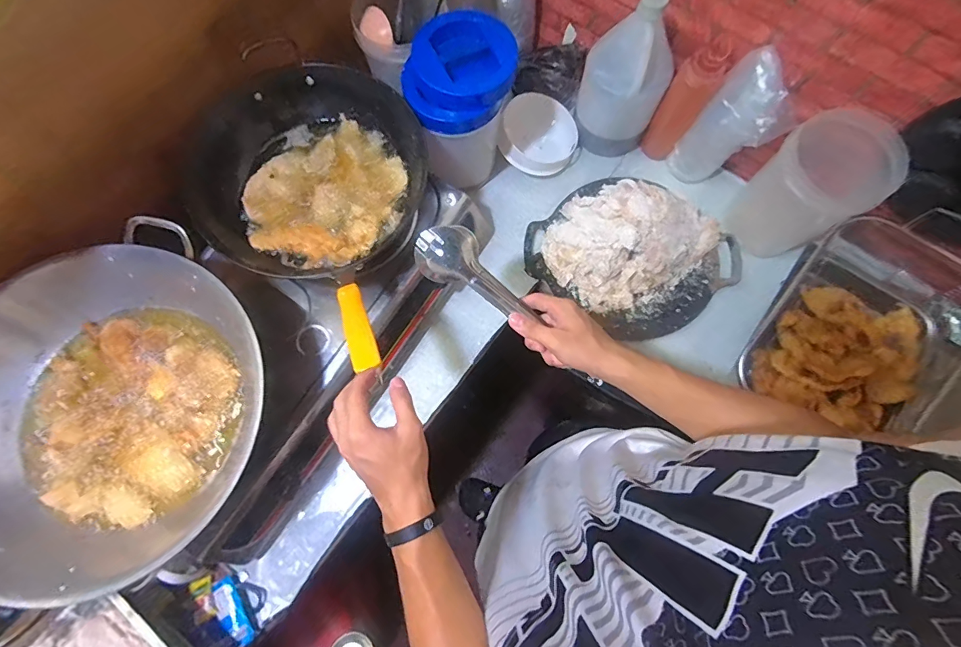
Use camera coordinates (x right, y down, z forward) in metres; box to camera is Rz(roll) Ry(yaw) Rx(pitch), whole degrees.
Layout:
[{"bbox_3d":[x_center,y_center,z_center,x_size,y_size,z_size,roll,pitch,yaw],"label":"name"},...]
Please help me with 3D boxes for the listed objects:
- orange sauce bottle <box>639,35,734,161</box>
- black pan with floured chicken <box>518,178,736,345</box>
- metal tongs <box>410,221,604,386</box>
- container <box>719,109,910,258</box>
[{"bbox_3d":[0.362,-0.395,0.774,0.064,0.223,0.070,28,76,7],"label":"orange sauce bottle"},{"bbox_3d":[0.288,-0.142,0.809,0.343,0.111,0.275,36,77,9],"label":"black pan with floured chicken"},{"bbox_3d":[0.045,-0.012,0.532,0.295,0.049,0.059,39,76,-20],"label":"metal tongs"},{"bbox_3d":[0.537,-0.218,0.733,0.139,0.224,0.143,0,74,-1],"label":"container"}]

